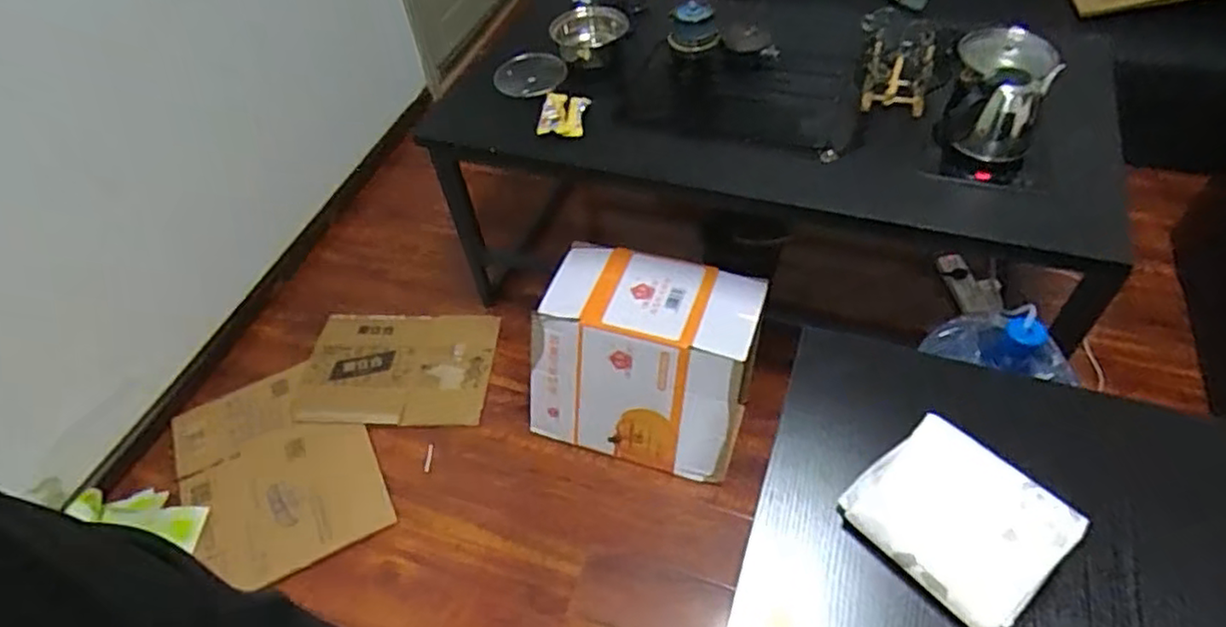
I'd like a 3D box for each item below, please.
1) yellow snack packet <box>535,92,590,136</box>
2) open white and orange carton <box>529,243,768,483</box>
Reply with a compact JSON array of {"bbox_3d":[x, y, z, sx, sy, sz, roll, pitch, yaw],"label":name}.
[{"bbox_3d":[-0.097,-0.382,1.307,0.090,0.028,0.093,1,50,7],"label":"yellow snack packet"},{"bbox_3d":[0.058,0.085,1.398,0.435,0.307,0.330,13,53,17],"label":"open white and orange carton"}]

